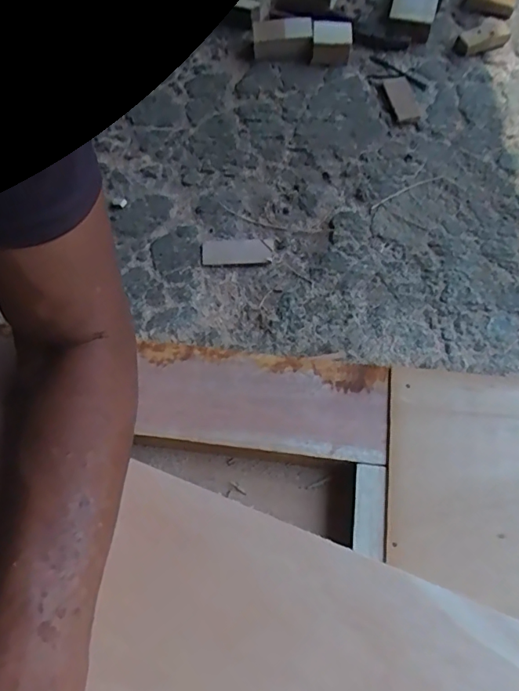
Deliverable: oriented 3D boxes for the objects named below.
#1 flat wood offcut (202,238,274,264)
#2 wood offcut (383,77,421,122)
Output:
[{"bbox_3d":[-0.025,-0.107,0.565,0.079,0.004,0.030,-7,64,-1],"label":"flat wood offcut"},{"bbox_3d":[0.185,-0.324,0.659,0.033,0.009,0.081,-11,64,-3],"label":"wood offcut"}]

